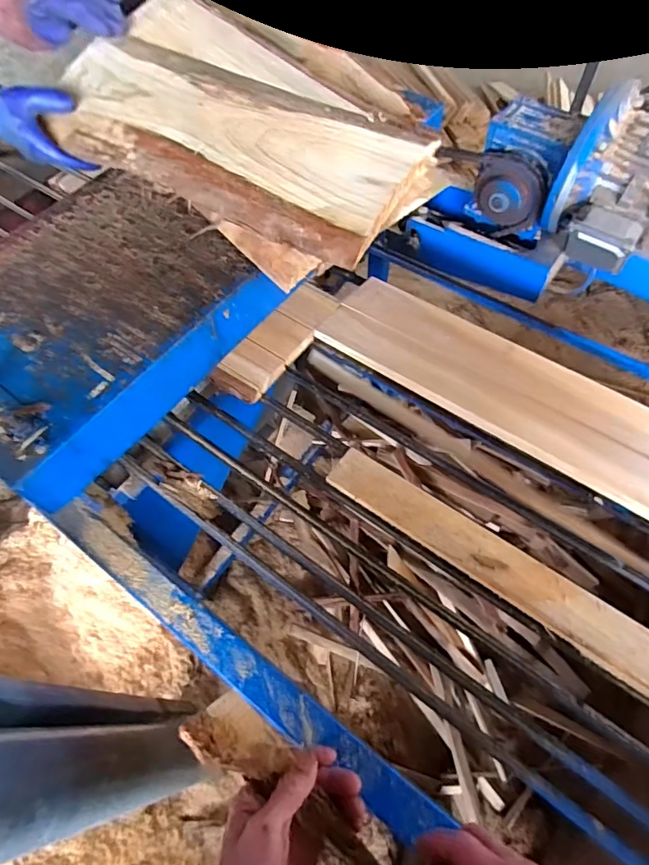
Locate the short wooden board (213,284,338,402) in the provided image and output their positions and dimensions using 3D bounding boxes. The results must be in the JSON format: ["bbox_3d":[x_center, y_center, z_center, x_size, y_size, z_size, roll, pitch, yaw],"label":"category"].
[{"bbox_3d":[-0.063,-0.127,0.675,0.067,0.029,0.202,43,70,-7],"label":"short wooden board"}]

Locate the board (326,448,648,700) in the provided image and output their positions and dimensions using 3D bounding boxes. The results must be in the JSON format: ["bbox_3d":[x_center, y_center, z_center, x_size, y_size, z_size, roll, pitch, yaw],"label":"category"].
[{"bbox_3d":[0.211,0.157,0.501,0.477,0.014,0.057,32,67,20],"label":"board"}]

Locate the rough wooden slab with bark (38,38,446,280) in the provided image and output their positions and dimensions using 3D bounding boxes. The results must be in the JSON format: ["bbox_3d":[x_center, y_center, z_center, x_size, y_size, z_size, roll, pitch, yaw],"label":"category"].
[{"bbox_3d":[-0.132,-0.372,0.602,0.511,0.022,0.183,32,83,20],"label":"rough wooden slab with bark"}]

